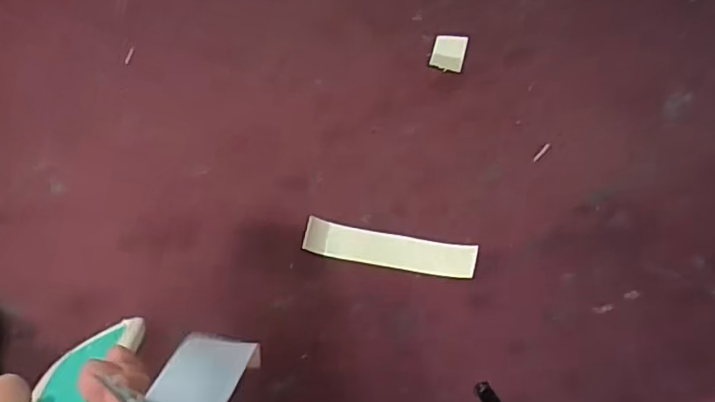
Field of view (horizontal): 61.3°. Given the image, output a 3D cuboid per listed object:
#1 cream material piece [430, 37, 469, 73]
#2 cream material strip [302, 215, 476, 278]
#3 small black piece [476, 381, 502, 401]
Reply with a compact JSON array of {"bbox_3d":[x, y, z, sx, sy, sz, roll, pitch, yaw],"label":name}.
[{"bbox_3d":[0.080,-0.129,0.524,0.028,0.004,0.037,11,64,8],"label":"cream material piece"},{"bbox_3d":[0.023,0.035,0.432,0.121,0.006,0.025,9,71,9],"label":"cream material strip"},{"bbox_3d":[0.085,0.127,0.385,0.010,0.004,0.024,-28,65,-11],"label":"small black piece"}]

